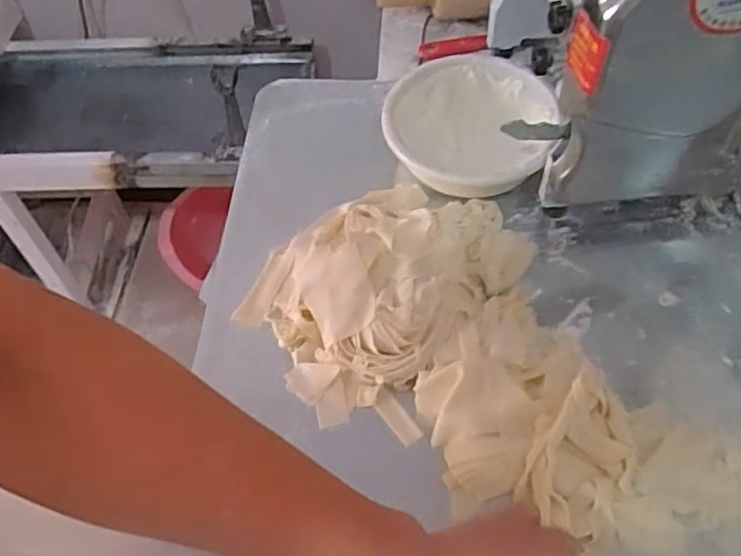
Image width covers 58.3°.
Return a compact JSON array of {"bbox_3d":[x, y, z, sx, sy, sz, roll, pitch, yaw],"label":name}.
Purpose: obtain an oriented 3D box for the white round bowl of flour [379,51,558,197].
[{"bbox_3d":[0.115,-0.174,0.742,0.179,0.077,0.175,-1,55,2],"label":"white round bowl of flour"}]

